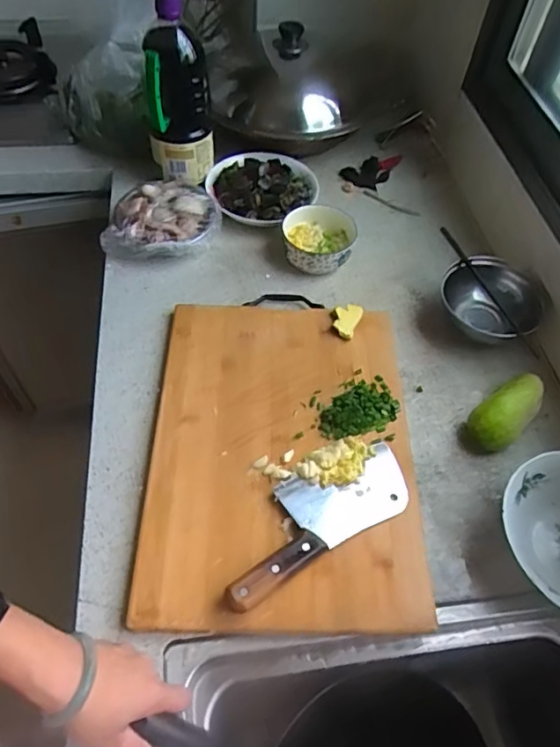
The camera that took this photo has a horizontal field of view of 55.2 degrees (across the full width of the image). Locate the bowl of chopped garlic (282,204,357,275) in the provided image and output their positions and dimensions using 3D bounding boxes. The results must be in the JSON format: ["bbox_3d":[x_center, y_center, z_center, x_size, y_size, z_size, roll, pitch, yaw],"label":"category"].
[{"bbox_3d":[0.054,-0.191,0.787,0.102,0.053,0.108,2,54,-2],"label":"bowl of chopped garlic"}]

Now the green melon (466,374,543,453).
[{"bbox_3d":[0.269,0.043,0.634,0.052,0.056,0.119,37,60,22],"label":"green melon"}]

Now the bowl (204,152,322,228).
[{"bbox_3d":[-0.026,-0.287,0.851,0.176,0.050,0.156,-2,54,-5],"label":"bowl"}]

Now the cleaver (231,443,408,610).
[{"bbox_3d":[0.036,0.140,0.542,0.226,0.027,0.084,-27,60,-21],"label":"cleaver"}]

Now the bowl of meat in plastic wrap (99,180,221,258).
[{"bbox_3d":[-0.164,-0.225,0.795,0.142,0.055,0.151,2,54,-2],"label":"bowl of meat in plastic wrap"}]

